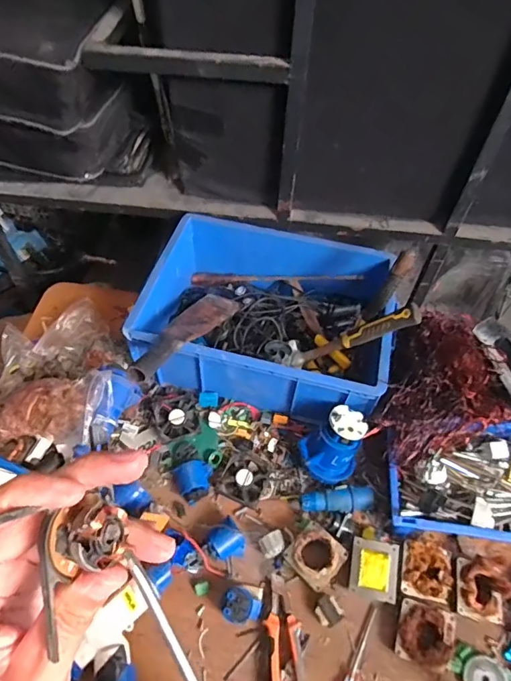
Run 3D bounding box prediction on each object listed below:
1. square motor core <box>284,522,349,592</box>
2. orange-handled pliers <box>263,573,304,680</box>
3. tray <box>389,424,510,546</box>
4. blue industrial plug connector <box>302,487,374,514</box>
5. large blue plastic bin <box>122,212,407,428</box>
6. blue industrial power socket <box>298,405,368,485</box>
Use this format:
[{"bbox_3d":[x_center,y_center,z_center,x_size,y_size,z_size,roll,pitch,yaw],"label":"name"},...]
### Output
[{"bbox_3d":[0.100,0.360,0.766,0.084,0.046,0.080,38,60,22],"label":"square motor core"},{"bbox_3d":[0.043,0.457,0.716,0.056,0.012,0.158,-5,54,-7],"label":"orange-handled pliers"},{"bbox_3d":[0.397,0.245,0.811,0.320,0.071,0.206,7,53,2],"label":"tray"},{"bbox_3d":[0.146,0.292,0.825,0.127,0.041,0.042,-4,54,-7],"label":"blue industrial plug connector"},{"bbox_3d":[0.033,-0.065,0.981,0.486,0.173,0.435,15,54,8],"label":"large blue plastic bin"},{"bbox_3d":[0.141,0.188,0.832,0.103,0.131,0.108,31,58,19],"label":"blue industrial power socket"}]

